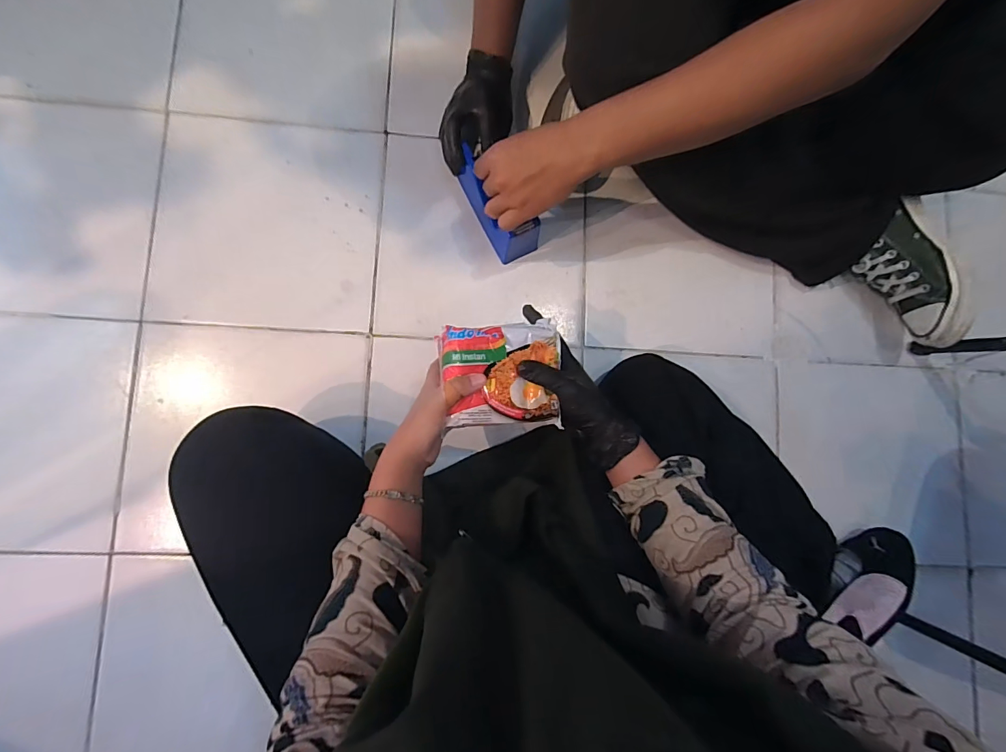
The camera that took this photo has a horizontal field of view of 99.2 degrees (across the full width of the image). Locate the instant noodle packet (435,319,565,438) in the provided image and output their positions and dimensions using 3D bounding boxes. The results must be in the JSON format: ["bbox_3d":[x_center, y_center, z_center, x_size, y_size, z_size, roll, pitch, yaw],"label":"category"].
[{"bbox_3d":[-0.002,0.000,0.429,0.118,0.026,0.099,-4,88,-2],"label":"instant noodle packet"}]

